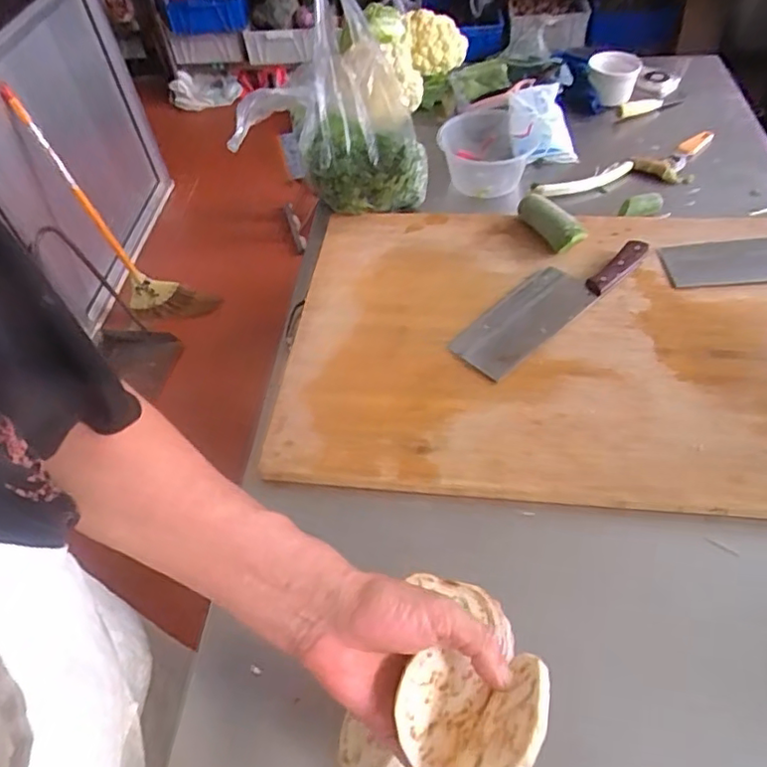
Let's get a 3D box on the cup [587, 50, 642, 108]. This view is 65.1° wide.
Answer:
[{"bbox_3d":[0.435,-0.589,1.161,0.073,0.079,0.091,-38,55,-24],"label":"cup"}]

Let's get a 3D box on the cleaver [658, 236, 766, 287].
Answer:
[{"bbox_3d":[0.562,-0.186,0.847,0.319,0.034,0.100,1,51,6],"label":"cleaver"}]

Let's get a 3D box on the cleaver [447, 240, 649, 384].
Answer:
[{"bbox_3d":[0.229,-0.117,0.823,0.315,0.024,0.097,-35,56,-21],"label":"cleaver"}]

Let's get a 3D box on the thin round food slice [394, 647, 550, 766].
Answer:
[{"bbox_3d":[0.058,0.207,0.382,0.082,0.060,0.089,30,59,29],"label":"thin round food slice"}]

